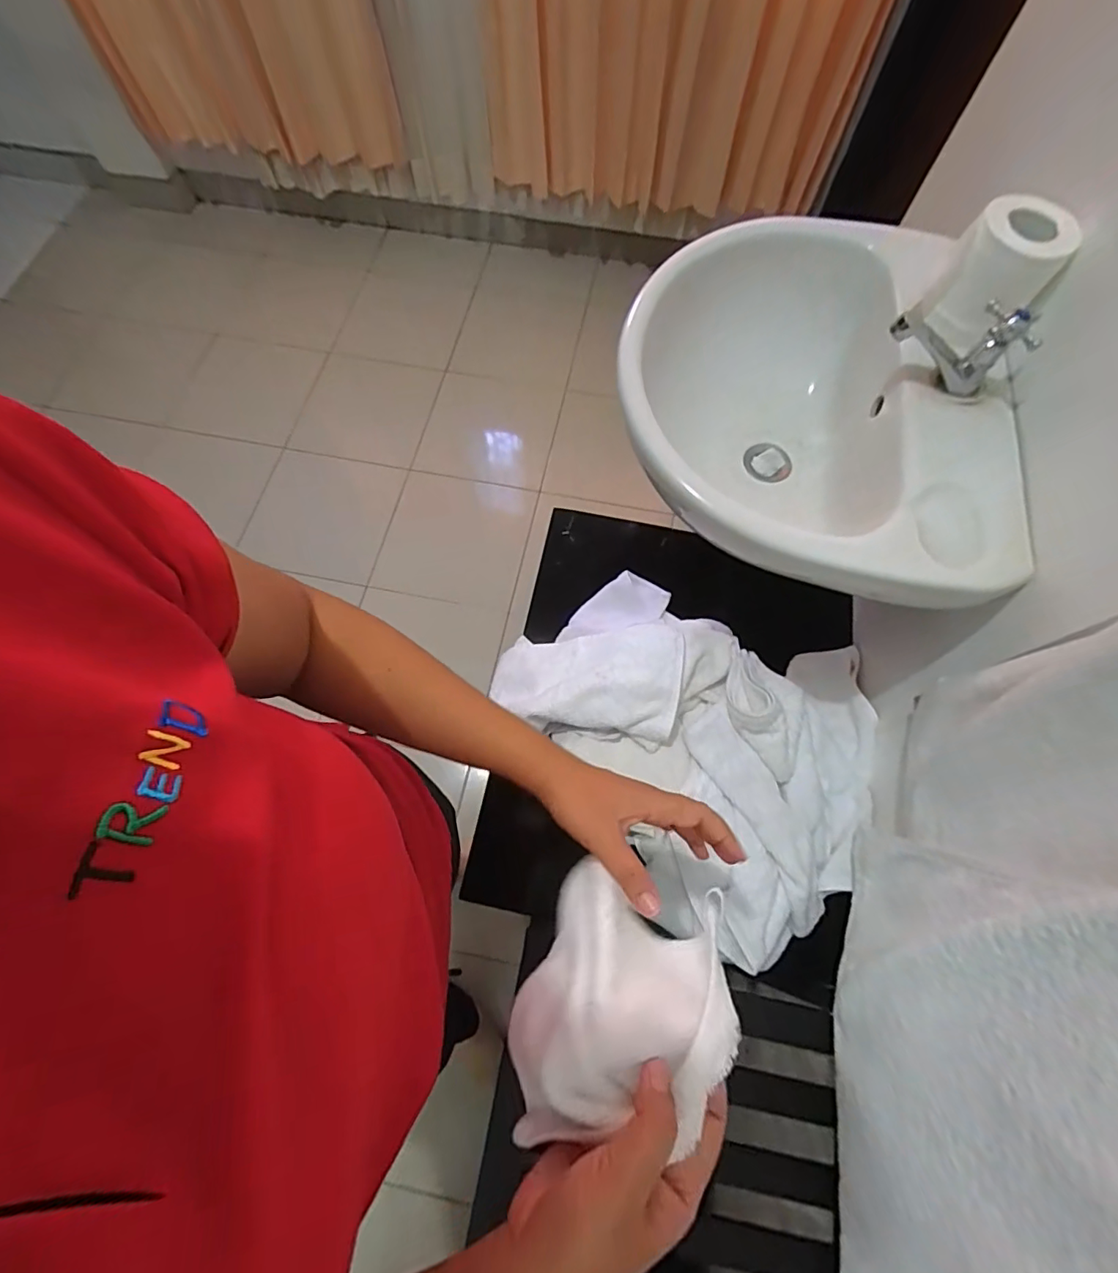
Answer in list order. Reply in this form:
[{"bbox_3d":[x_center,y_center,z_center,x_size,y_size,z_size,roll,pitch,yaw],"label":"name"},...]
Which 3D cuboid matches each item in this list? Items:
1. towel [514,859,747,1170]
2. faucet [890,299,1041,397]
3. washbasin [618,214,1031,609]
[{"bbox_3d":[0.039,0.220,0.320,0.112,0.084,0.134,18,70,6],"label":"towel"},{"bbox_3d":[0.405,-0.302,0.533,0.134,0.075,0.057,21,71,7],"label":"faucet"},{"bbox_3d":[0.276,-0.258,0.636,0.406,0.186,0.444,12,70,4],"label":"washbasin"}]

